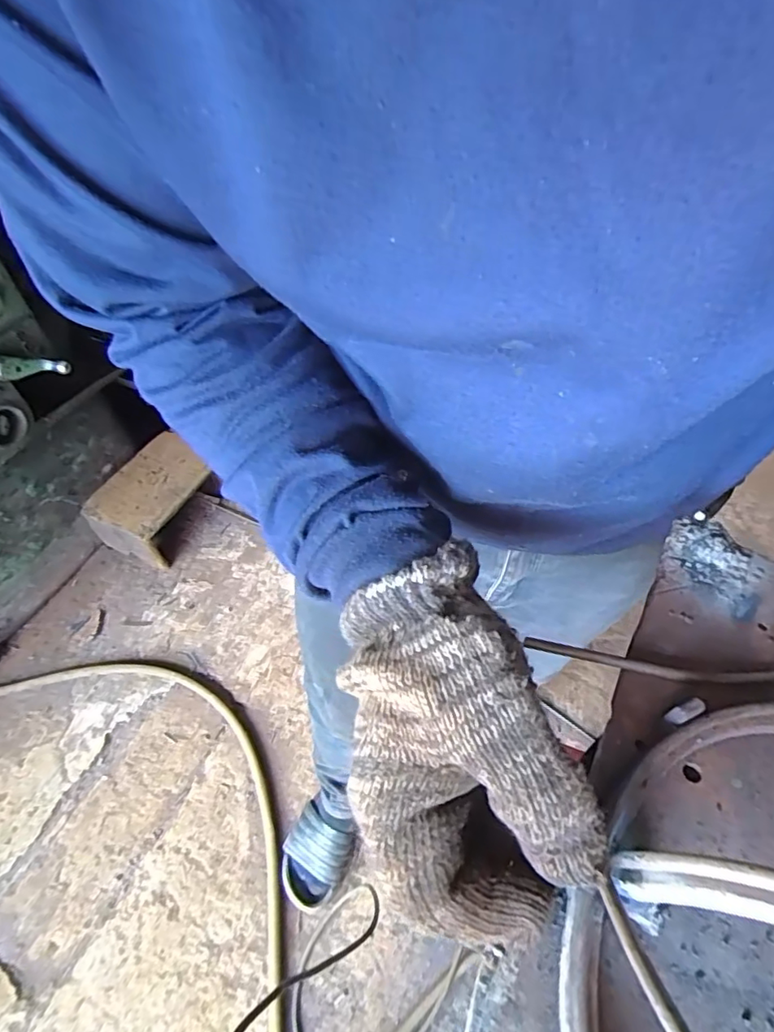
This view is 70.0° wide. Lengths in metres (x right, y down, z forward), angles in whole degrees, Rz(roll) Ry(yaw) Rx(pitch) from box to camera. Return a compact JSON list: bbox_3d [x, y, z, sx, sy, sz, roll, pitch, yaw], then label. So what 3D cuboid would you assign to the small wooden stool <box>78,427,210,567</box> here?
[{"bbox_3d":[-0.552,-0.038,1.358,0.193,0.162,0.297,21,56,19],"label":"small wooden stool"}]

